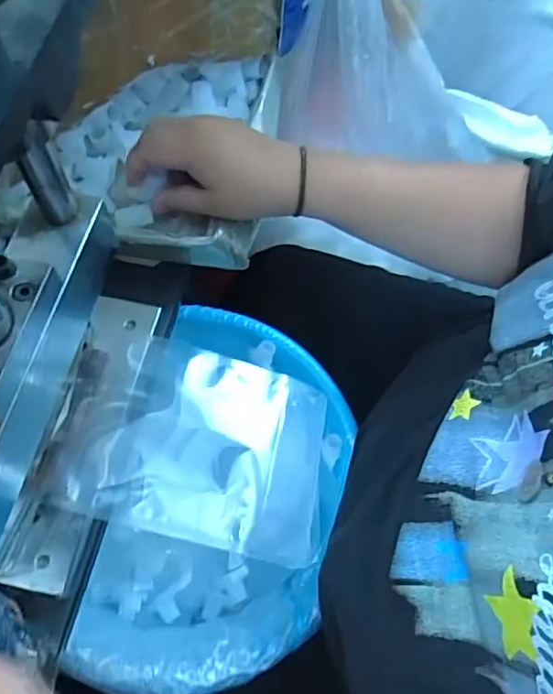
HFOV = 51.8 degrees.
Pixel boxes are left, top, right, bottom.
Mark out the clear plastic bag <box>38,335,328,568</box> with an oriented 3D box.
[{"bbox_3d":[-0.054,0.061,0.382,0.174,0.026,0.128,13,65,3],"label":"clear plastic bag"}]

